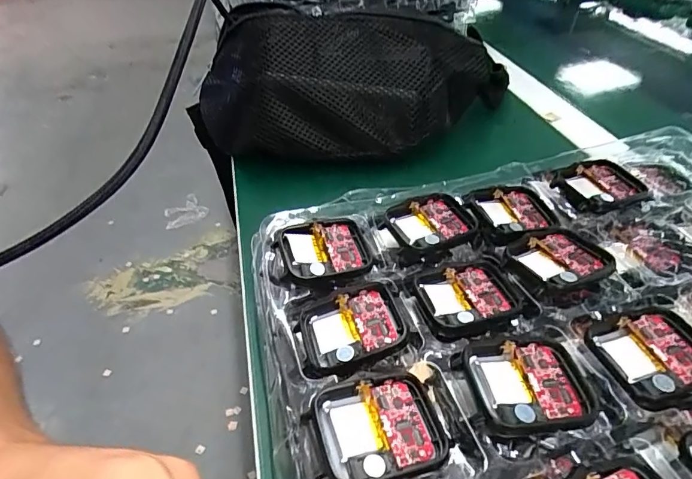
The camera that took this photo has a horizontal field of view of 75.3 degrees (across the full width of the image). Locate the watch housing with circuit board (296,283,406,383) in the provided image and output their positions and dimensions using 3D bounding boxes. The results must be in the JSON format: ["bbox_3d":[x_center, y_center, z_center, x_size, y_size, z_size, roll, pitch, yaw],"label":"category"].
[{"bbox_3d":[0.002,0.039,0.195,0.044,0.012,0.037,-11,43,-10],"label":"watch housing with circuit board"}]

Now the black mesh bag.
[{"bbox_3d":[0.004,-0.139,0.389,0.290,0.092,0.121,1,43,3],"label":"black mesh bag"}]

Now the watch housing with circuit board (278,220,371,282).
[{"bbox_3d":[-0.010,0.005,0.227,0.042,0.007,0.037,-10,43,-9],"label":"watch housing with circuit board"}]

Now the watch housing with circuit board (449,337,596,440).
[{"bbox_3d":[0.069,0.055,0.170,0.045,0.007,0.039,-7,43,-6],"label":"watch housing with circuit board"}]

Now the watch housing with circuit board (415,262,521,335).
[{"bbox_3d":[0.056,0.027,0.210,0.041,0.005,0.039,-10,43,-9],"label":"watch housing with circuit board"}]

